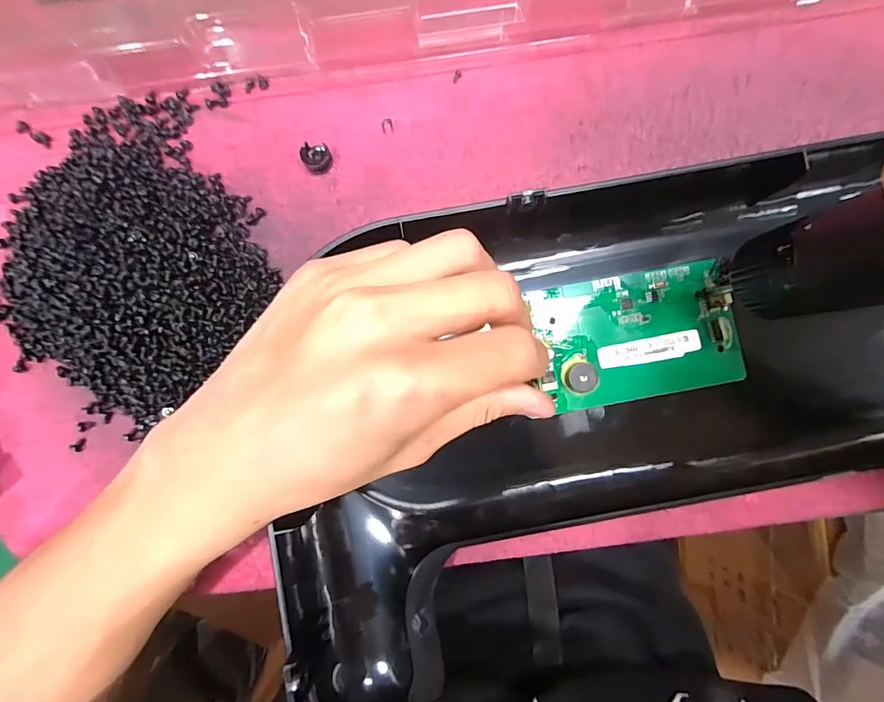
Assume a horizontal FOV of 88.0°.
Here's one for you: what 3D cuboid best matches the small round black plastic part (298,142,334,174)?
[{"bbox_3d":[-0.063,-0.098,0.232,0.015,0.008,0.015,0,90,-9],"label":"small round black plastic part"}]

